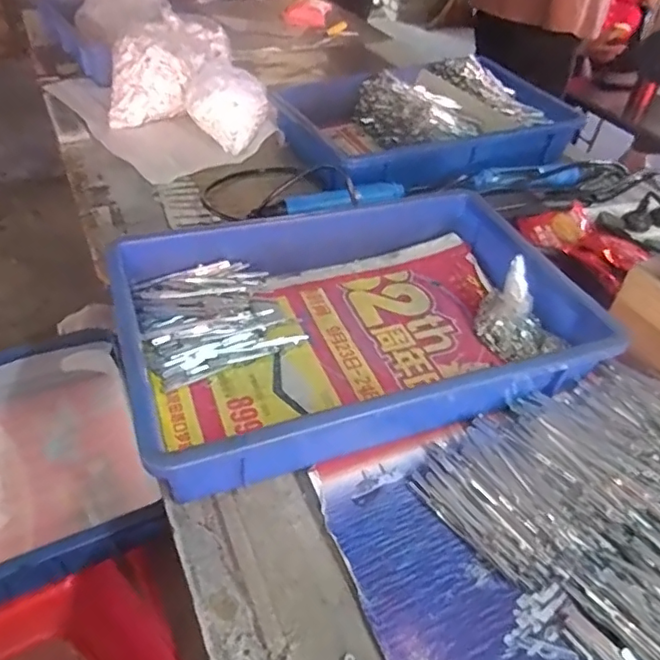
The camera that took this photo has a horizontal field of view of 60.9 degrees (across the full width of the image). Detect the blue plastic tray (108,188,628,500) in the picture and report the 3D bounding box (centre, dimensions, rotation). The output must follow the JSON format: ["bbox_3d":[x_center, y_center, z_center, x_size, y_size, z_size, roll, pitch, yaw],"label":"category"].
[{"bbox_3d":[0.025,-0.013,0.553,0.435,0.079,0.287,-13,45,-18],"label":"blue plastic tray"}]

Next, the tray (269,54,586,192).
[{"bbox_3d":[0.157,-0.348,0.920,0.447,0.089,0.321,-18,47,-22],"label":"tray"}]

